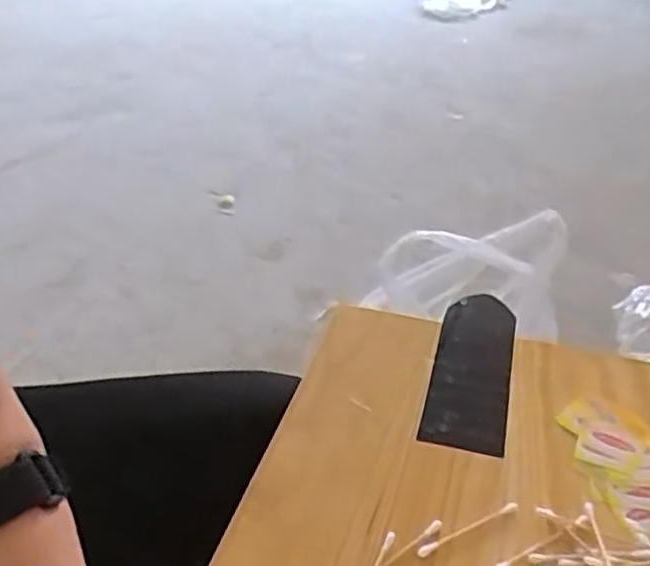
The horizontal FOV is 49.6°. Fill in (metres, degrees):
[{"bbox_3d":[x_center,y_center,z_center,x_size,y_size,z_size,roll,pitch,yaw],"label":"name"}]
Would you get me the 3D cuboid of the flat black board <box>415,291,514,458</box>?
[{"bbox_3d":[0.119,0.066,0.568,0.061,0.009,0.175,7,36,14],"label":"flat black board"}]

